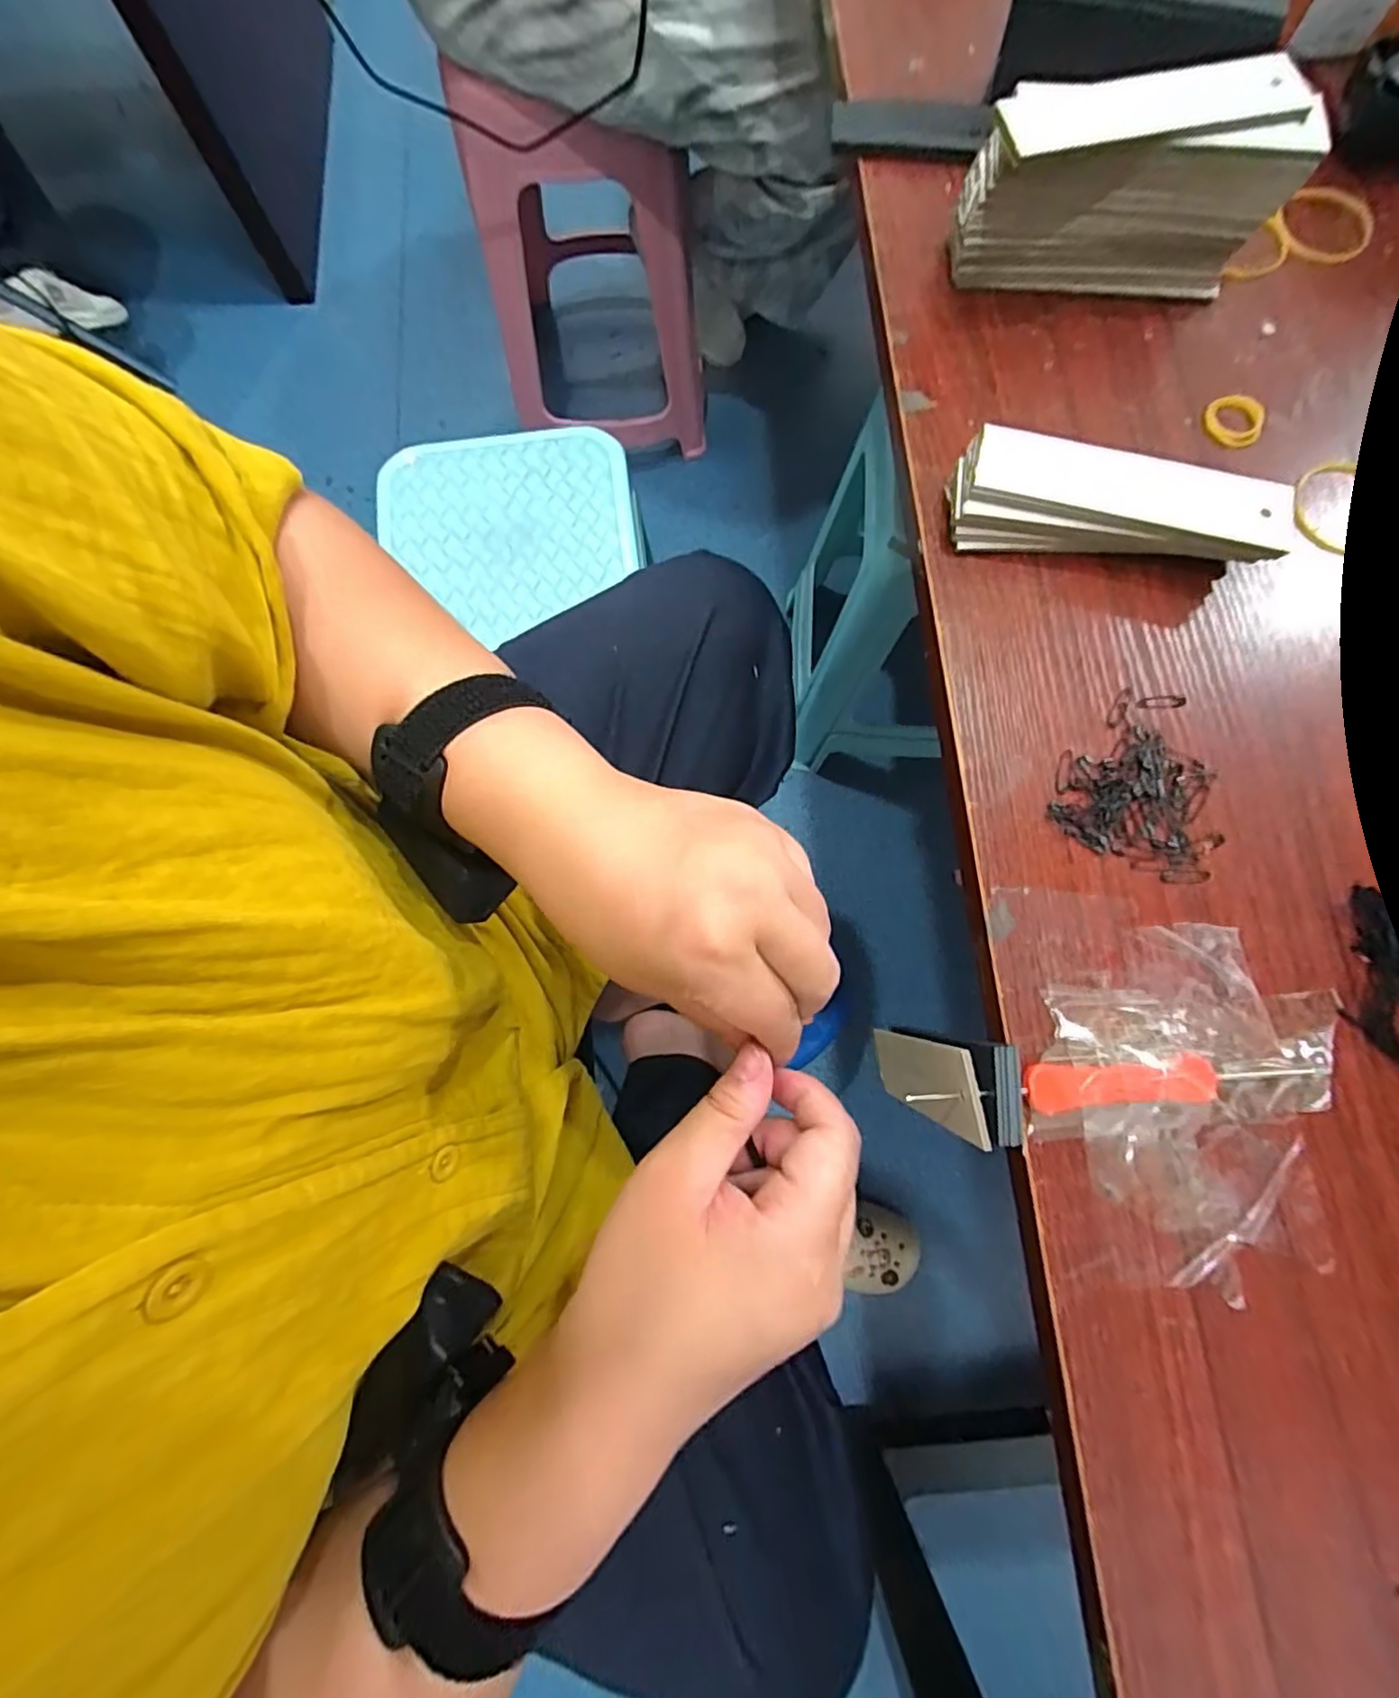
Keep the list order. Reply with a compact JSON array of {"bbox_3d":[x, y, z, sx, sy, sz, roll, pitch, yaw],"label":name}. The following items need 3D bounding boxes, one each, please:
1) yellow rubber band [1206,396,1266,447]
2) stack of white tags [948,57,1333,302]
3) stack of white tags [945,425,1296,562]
[{"bbox_3d":[0.242,-0.195,0.287,0.025,0.004,0.026,0,77,0],"label":"yellow rubber band"},{"bbox_3d":[0.187,-0.290,0.280,0.134,0.059,0.041,-1,77,0],"label":"stack of white tags"},{"bbox_3d":[0.173,-0.143,0.264,0.130,0.025,0.038,8,77,2],"label":"stack of white tags"}]

